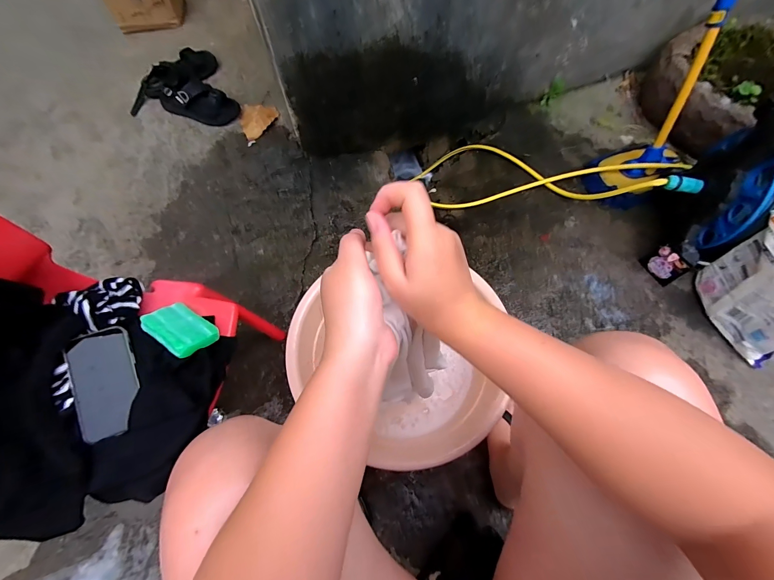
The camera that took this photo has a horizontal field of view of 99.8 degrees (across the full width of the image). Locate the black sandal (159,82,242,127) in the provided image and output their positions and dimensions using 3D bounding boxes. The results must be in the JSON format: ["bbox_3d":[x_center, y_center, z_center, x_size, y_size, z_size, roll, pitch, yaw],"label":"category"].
[{"bbox_3d":[-0.584,-0.586,1.022,0.228,0.056,0.120,25,70,8],"label":"black sandal"}]

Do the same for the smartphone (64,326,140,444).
[{"bbox_3d":[-0.394,0.126,0.456,0.073,0.010,0.152,-22,76,-15],"label":"smartphone"}]

